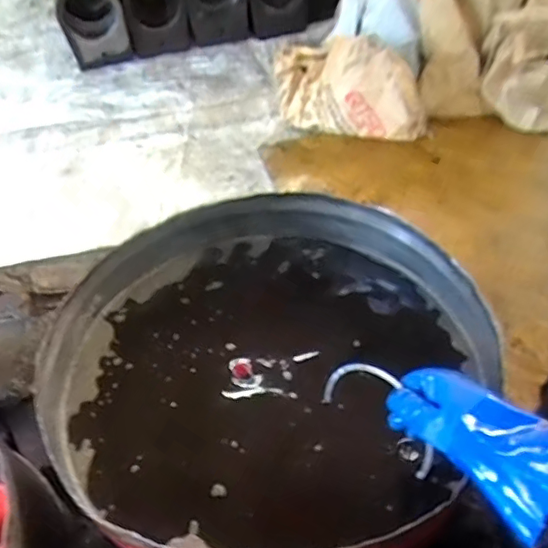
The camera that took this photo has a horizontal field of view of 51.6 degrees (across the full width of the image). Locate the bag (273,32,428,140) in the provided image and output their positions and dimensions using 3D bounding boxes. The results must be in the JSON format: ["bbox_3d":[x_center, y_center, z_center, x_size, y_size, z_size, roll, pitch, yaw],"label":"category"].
[{"bbox_3d":[0.231,-0.565,1.695,0.261,0.293,0.441,-33,53,-27],"label":"bag"}]

